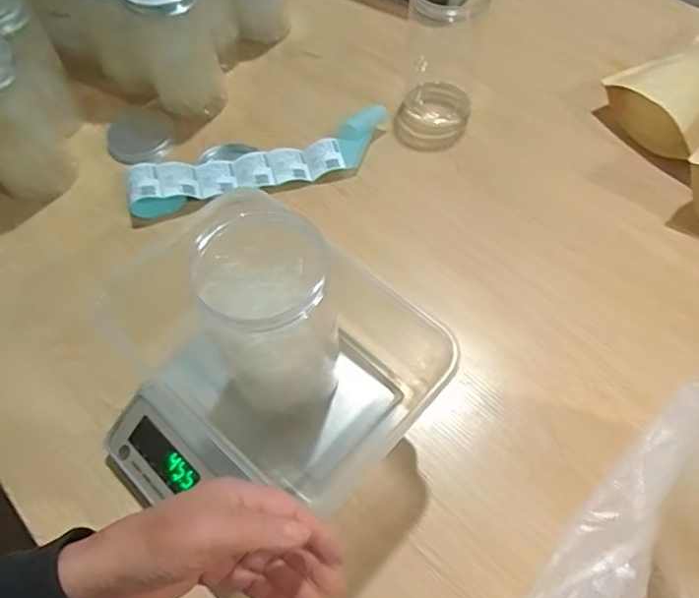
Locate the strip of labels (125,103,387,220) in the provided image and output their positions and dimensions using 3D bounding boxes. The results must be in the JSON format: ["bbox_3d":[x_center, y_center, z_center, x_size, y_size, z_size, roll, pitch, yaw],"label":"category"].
[{"bbox_3d":[-0.114,-0.187,0.749,0.352,0.043,0.092,-14,59,-6],"label":"strip of labels"}]

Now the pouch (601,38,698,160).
[{"bbox_3d":[0.511,-0.303,0.776,0.301,0.065,0.187,-29,61,-15],"label":"pouch"}]

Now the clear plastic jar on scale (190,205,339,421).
[{"bbox_3d":[-0.060,0.020,0.464,0.096,0.172,0.105,-1,58,2],"label":"clear plastic jar on scale"}]

